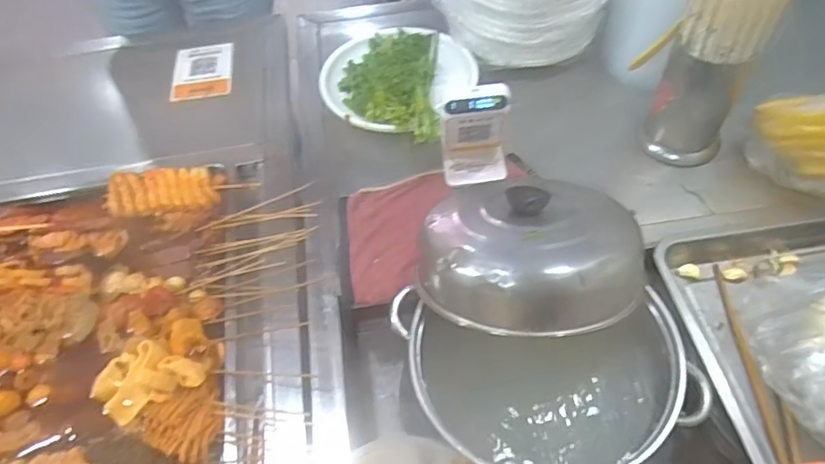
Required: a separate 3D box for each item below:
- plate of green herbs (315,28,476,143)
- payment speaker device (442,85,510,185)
[{"bbox_3d":[-0.025,-0.247,0.904,0.236,0.059,0.239,-2,55,2],"label":"plate of green herbs"},{"bbox_3d":[0.083,-0.137,0.762,0.092,0.152,0.046,-4,55,1],"label":"payment speaker device"}]

